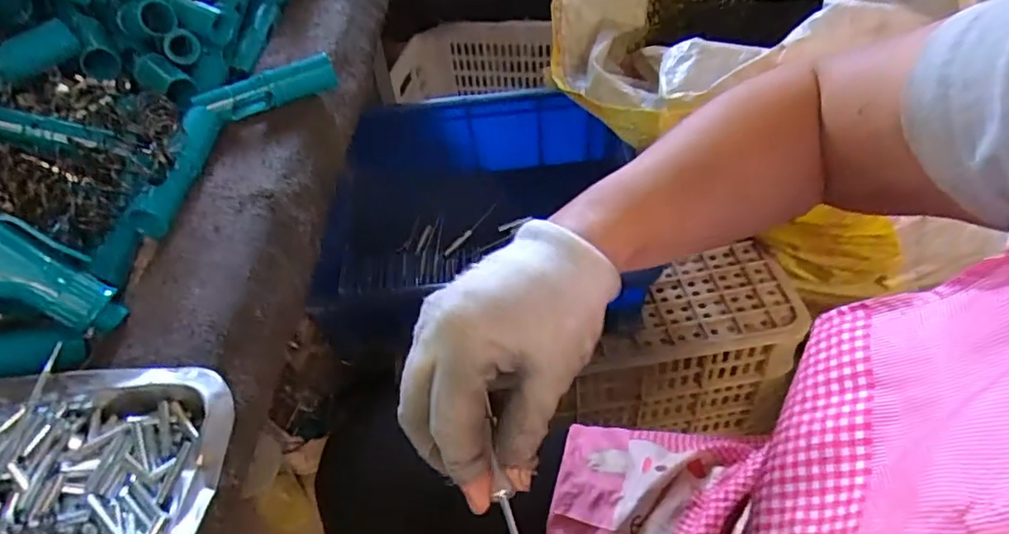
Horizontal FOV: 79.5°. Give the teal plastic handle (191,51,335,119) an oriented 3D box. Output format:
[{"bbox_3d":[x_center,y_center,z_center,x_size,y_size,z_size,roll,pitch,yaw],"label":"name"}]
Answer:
[{"bbox_3d":[-0.205,-0.155,0.530,0.120,0.027,0.020,-23,49,-15],"label":"teal plastic handle"}]

